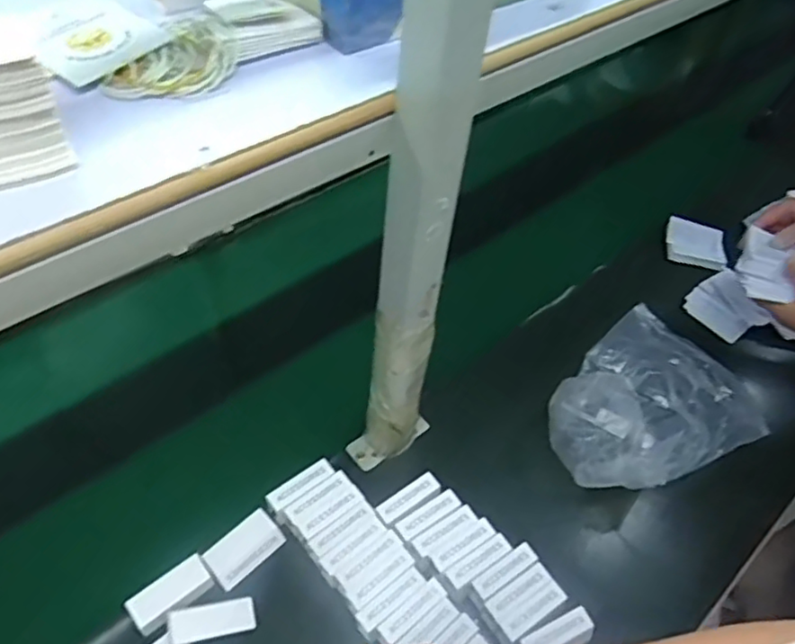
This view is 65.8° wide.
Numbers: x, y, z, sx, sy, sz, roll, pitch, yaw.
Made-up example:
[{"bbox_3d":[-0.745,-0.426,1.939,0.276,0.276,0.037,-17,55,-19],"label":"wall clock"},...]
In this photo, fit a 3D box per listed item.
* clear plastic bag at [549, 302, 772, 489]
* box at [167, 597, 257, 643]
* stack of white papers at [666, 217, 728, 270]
[{"bbox_3d":[0.301,0.091,0.765,0.266,0.080,0.209,-24,56,-23],"label":"clear plastic bag"},{"bbox_3d":[-0.173,0.281,0.580,0.080,0.015,0.034,3,47,-30],"label":"box"},{"bbox_3d":[0.485,-0.130,0.998,0.086,0.024,0.081,14,51,7],"label":"stack of white papers"}]

